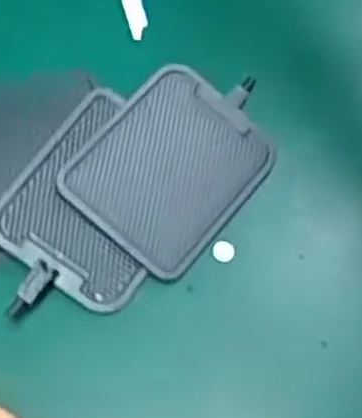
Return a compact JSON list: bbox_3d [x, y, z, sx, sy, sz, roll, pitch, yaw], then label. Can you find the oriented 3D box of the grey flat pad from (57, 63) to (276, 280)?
[{"bbox_3d":[0.000,-0.026,0.409,0.080,0.004,0.112,41,71,1],"label":"grey flat pad"}]

